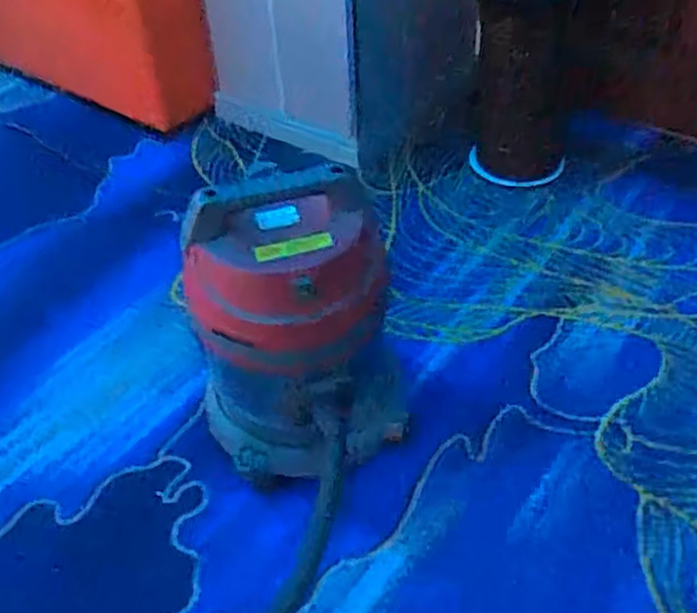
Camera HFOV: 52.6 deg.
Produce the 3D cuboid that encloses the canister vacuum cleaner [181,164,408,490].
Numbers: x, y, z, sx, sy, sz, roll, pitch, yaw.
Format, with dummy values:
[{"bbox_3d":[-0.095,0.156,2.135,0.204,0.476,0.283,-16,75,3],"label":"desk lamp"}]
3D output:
[{"bbox_3d":[-0.083,0.032,1.172,0.356,0.476,0.328,-7,46,-4],"label":"canister vacuum cleaner"}]

